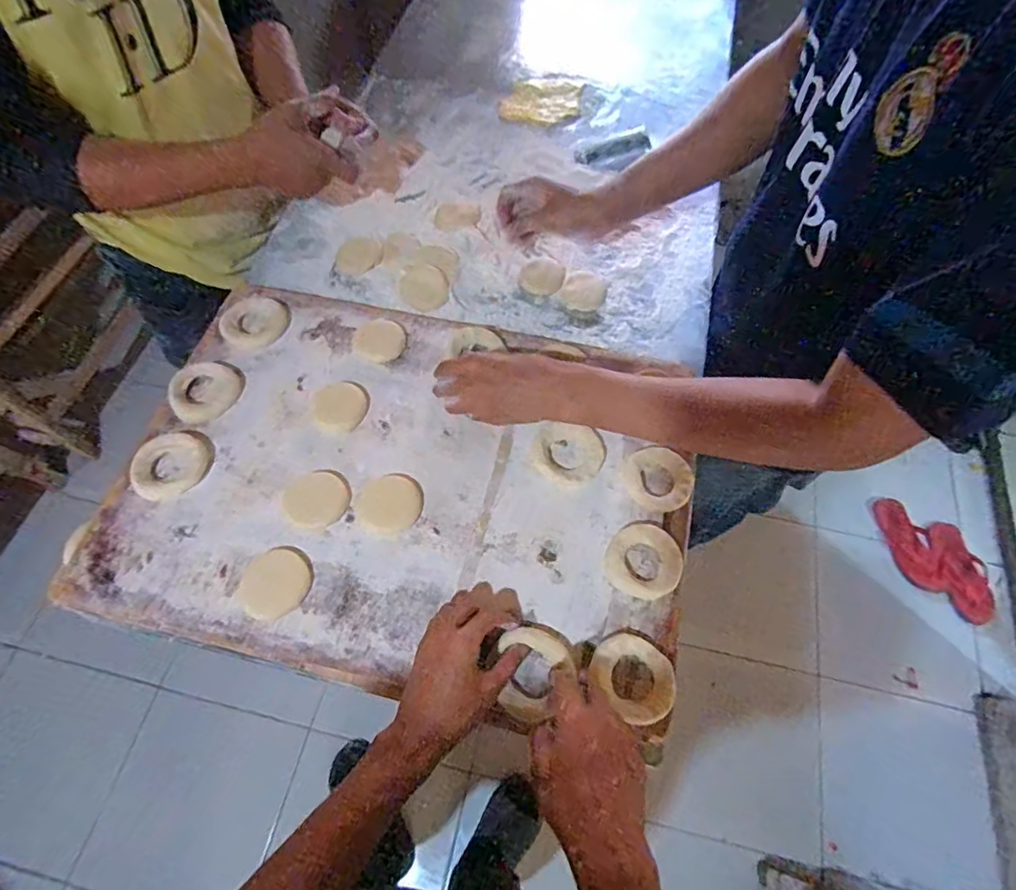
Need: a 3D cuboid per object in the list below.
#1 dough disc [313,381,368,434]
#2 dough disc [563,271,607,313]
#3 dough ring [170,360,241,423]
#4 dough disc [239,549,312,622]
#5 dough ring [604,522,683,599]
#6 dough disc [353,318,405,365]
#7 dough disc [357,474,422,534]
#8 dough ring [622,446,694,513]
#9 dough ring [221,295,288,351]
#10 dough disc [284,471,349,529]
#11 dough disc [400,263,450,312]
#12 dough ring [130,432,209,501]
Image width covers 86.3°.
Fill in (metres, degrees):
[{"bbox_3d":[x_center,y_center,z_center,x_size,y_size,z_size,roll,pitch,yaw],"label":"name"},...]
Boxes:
[{"bbox_3d":[-0.194,-0.044,0.622,0.060,0.004,0.061,0,63,0],"label":"dough disc"},{"bbox_3d":[0.105,-0.209,0.743,0.055,0.009,0.062,18,65,9],"label":"dough disc"},{"bbox_3d":[-0.352,-0.062,0.622,0.074,0.011,0.078,0,63,0],"label":"dough ring"},{"bbox_3d":[-0.227,0.134,0.527,0.065,0.005,0.062,0,63,0],"label":"dough disc"},{"bbox_3d":[0.137,0.116,0.547,0.072,0.008,0.073,0,63,0],"label":"dough ring"},{"bbox_3d":[-0.157,-0.128,0.667,0.058,0.005,0.072,-20,65,-10],"label":"dough disc"},{"bbox_3d":[-0.124,0.061,0.571,0.063,0.004,0.065,0,63,0],"label":"dough disc"},{"bbox_3d":[0.162,0.036,0.586,0.071,0.004,0.074,0,63,0],"label":"dough ring"},{"bbox_3d":[-0.313,-0.153,0.668,0.072,0.012,0.079,0,63,0],"label":"dough ring"},{"bbox_3d":[-0.201,0.056,0.567,0.065,0.004,0.061,0,63,0],"label":"dough disc"},{"bbox_3d":[-0.113,-0.214,0.731,0.062,0.004,0.073,-21,74,-5],"label":"dough disc"},{"bbox_3d":[-0.360,0.022,0.575,0.074,0.012,0.067,-37,69,-17],"label":"dough ring"}]

